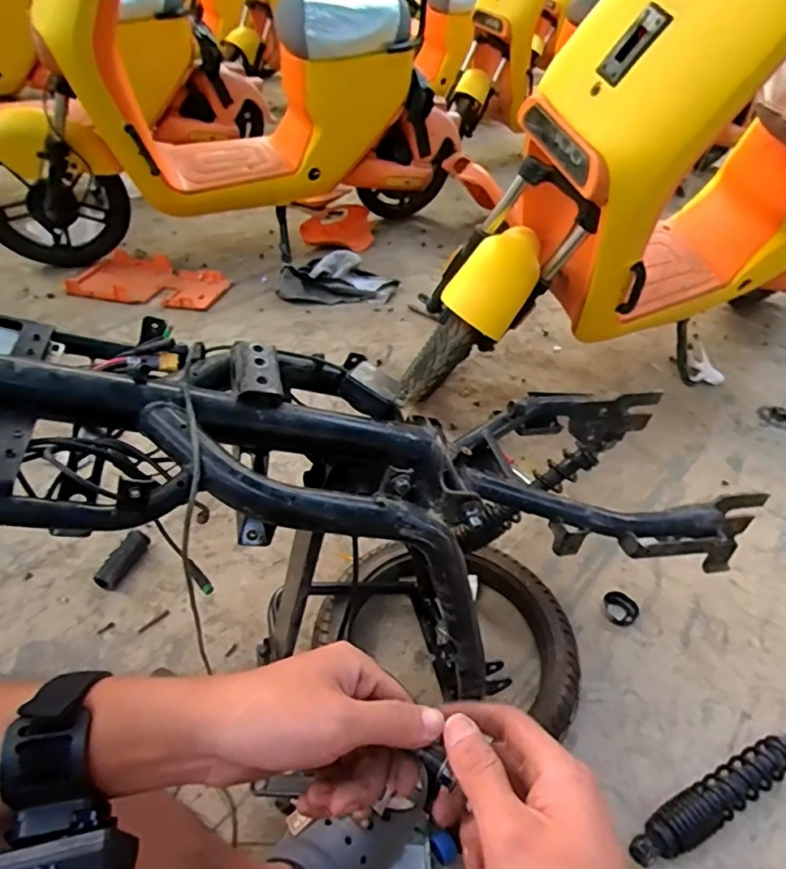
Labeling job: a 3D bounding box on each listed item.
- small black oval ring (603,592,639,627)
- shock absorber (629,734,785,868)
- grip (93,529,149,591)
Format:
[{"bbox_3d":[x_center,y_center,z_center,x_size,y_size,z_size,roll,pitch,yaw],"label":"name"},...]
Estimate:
[{"bbox_3d":[0.358,0.276,0.896,0.045,0.020,0.052,-29,52,-31],"label":"small black oval ring"},{"bbox_3d":[0.399,0.442,0.692,0.281,0.038,0.048,-16,46,-22],"label":"shock absorber"},{"bbox_3d":[-0.418,0.190,0.871,0.031,0.034,0.096,16,43,12],"label":"grip"}]

